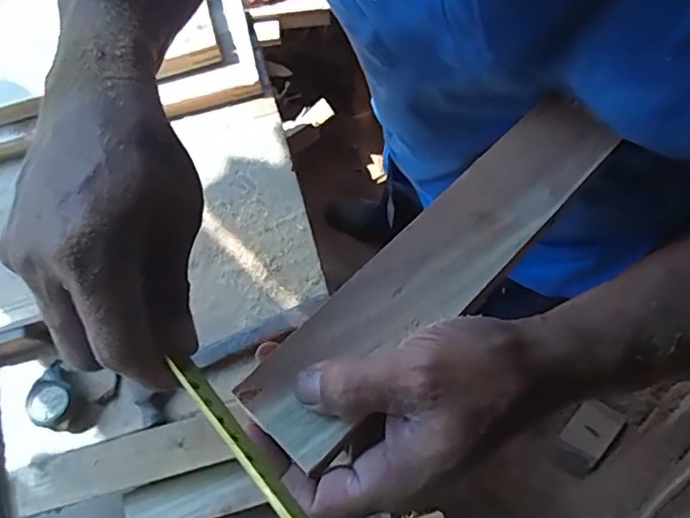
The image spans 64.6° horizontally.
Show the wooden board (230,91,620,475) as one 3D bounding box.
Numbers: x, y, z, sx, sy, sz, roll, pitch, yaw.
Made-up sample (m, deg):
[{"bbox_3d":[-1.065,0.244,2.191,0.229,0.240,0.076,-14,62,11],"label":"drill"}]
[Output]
[{"bbox_3d":[0.053,-0.004,0.278,0.248,0.007,0.052,-41,75,-19],"label":"wooden board"}]

